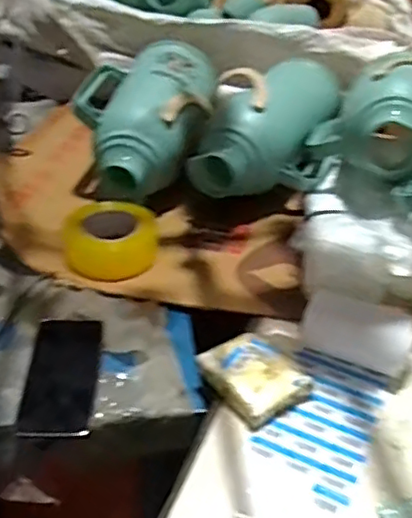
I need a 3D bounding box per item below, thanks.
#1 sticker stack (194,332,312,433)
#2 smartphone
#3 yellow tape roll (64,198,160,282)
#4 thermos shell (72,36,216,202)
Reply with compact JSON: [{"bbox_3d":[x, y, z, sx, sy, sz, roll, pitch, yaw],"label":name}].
[{"bbox_3d":[0.051,0.124,0.660,0.087,0.030,0.097,-22,43,-31],"label":"sticker stack"},{"bbox_3d":[-0.155,0.125,0.675,0.072,0.010,0.145,7,46,-7],"label":"smartphone"},{"bbox_3d":[-0.126,-0.028,0.836,0.120,0.063,0.120,2,36,-2],"label":"yellow tape roll"},{"bbox_3d":[-0.098,-0.229,0.993,0.176,0.133,0.320,8,36,6],"label":"thermos shell"}]

